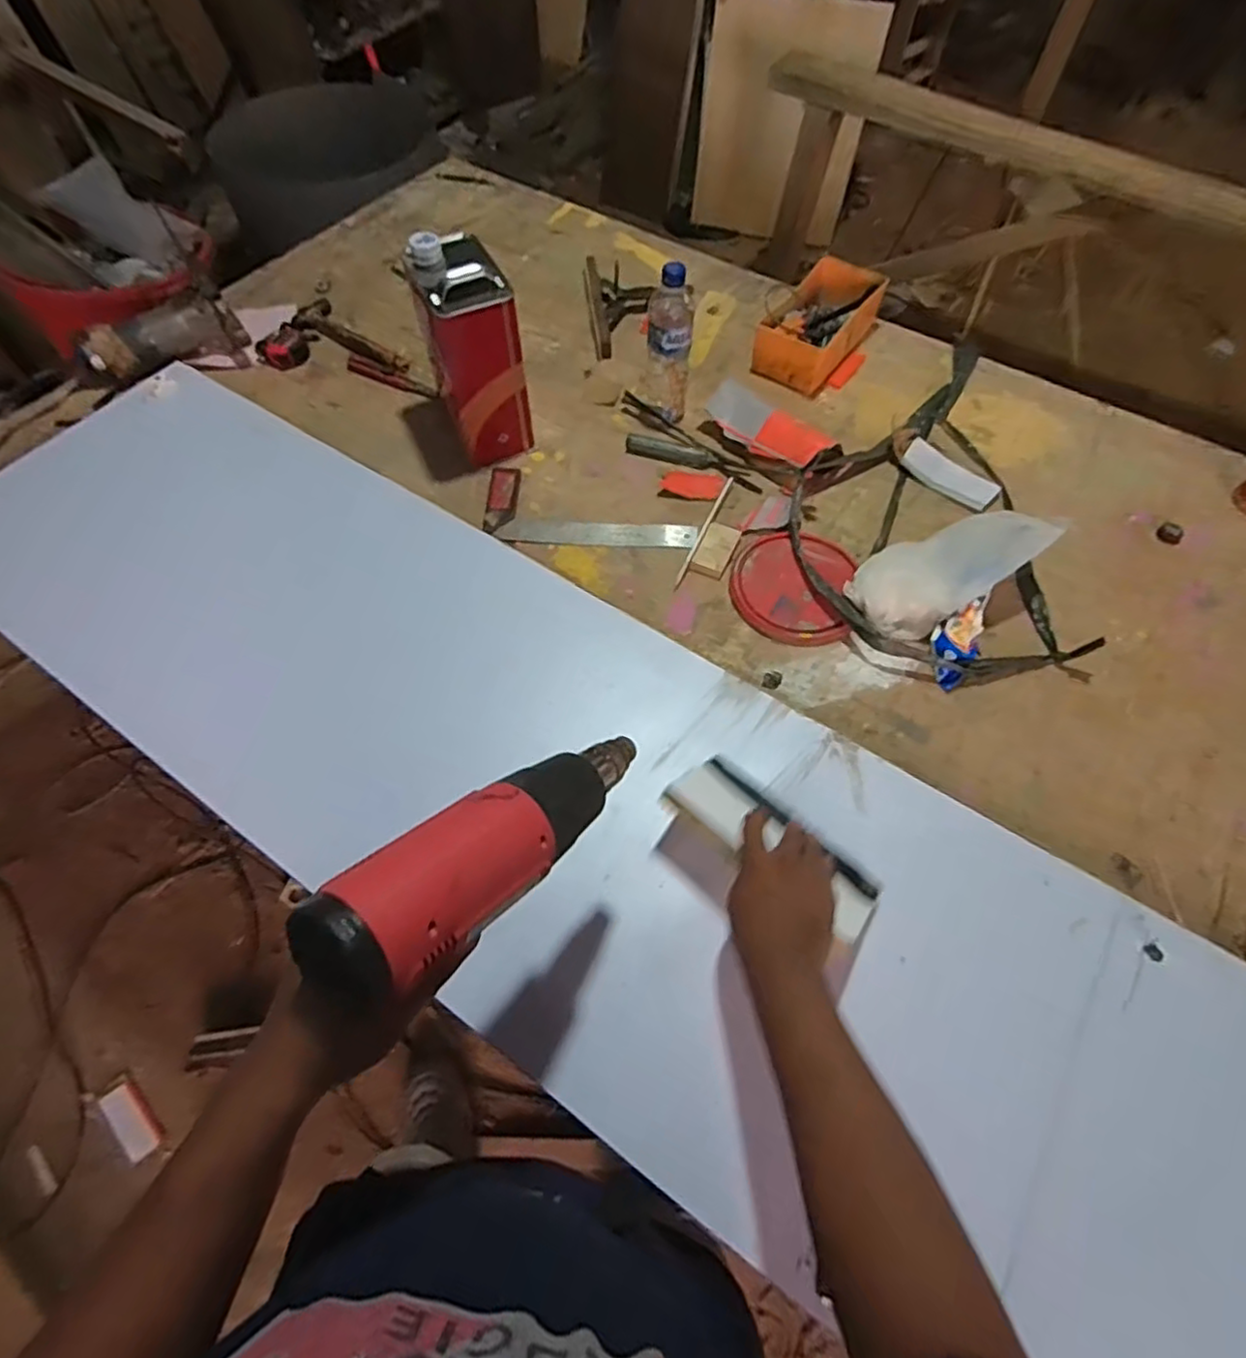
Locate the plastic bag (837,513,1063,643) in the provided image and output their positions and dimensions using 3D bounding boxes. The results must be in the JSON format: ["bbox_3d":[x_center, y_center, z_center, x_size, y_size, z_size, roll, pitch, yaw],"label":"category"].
[{"bbox_3d":[0.405,-0.144,0.845,0.248,0.069,0.121,-27,62,4],"label":"plastic bag"}]

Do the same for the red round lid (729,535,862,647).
[{"bbox_3d":[0.223,-0.127,0.895,0.152,0.024,0.178,13,59,6],"label":"red round lid"}]

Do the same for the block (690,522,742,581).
[{"bbox_3d":[0.128,-0.176,0.925,0.048,0.011,0.091,22,61,11],"label":"block"}]

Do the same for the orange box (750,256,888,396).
[{"bbox_3d":[0.323,-0.581,1.116,0.140,0.087,0.237,29,62,15],"label":"orange box"}]

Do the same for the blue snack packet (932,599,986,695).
[{"bbox_3d":[0.406,-0.045,0.823,0.052,0.024,0.116,22,89,11],"label":"blue snack packet"}]

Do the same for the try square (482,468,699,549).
[{"bbox_3d":[-0.046,-0.244,0.977,0.295,0.023,0.130,2,59,0],"label":"try square"}]

